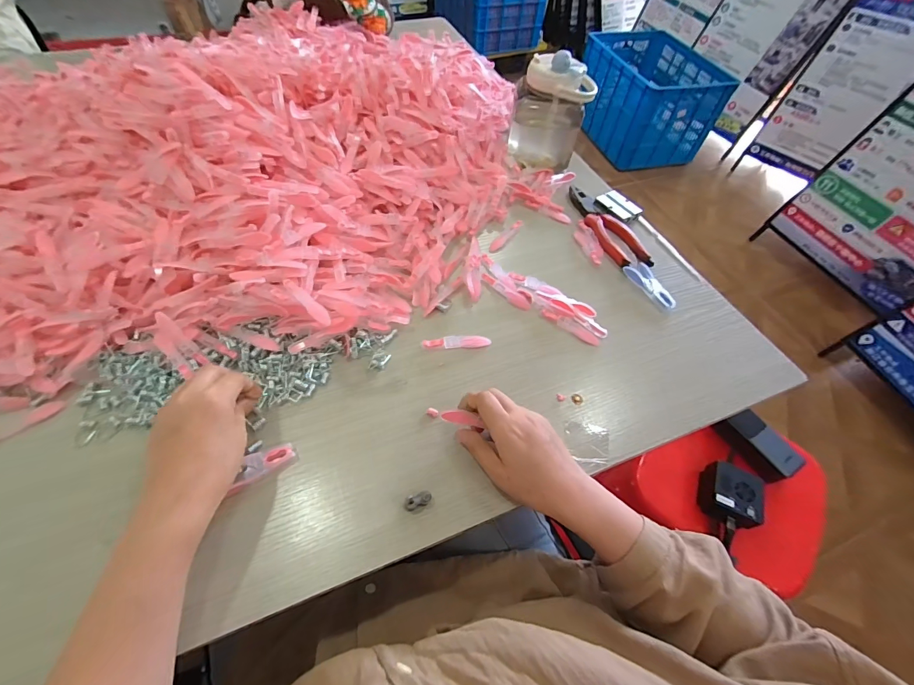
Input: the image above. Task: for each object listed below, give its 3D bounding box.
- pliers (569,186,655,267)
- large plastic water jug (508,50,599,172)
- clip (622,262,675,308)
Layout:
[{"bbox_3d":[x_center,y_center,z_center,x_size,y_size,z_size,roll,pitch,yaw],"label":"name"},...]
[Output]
[{"bbox_3d":[0.227,-0.181,0.598,0.055,0.012,0.192,-15,57,-13],"label":"pliers"},{"bbox_3d":[0.152,-0.379,0.635,0.114,0.153,0.116,14,56,7],"label":"large plastic water jug"},{"bbox_3d":[0.256,-0.074,0.511,0.034,0.014,0.078,-20,59,-16],"label":"clip"}]

